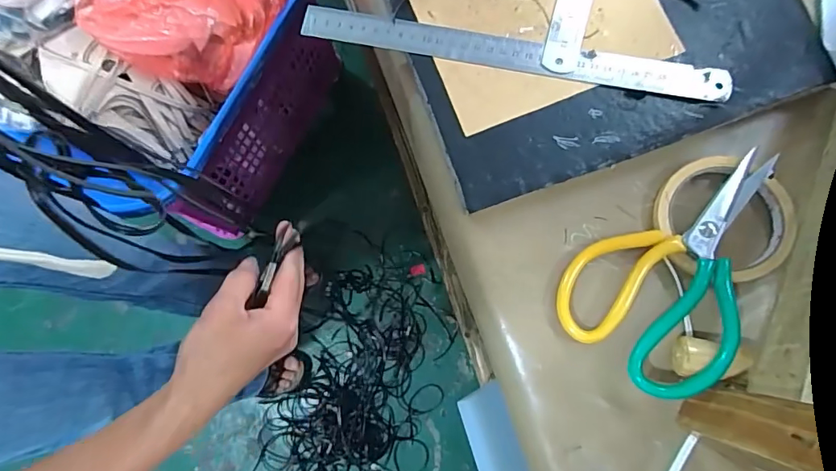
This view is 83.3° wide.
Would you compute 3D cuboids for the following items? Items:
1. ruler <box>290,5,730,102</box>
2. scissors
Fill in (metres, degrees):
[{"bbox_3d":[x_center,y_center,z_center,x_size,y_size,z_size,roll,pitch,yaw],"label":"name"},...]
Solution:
[{"bbox_3d":[0.069,-0.140,0.360,0.319,0.006,0.024,11,87,5],"label":"ruler"},{"bbox_3d":[0.192,0.019,0.337,0.109,0.032,0.183,42,84,9],"label":"scissors"}]

